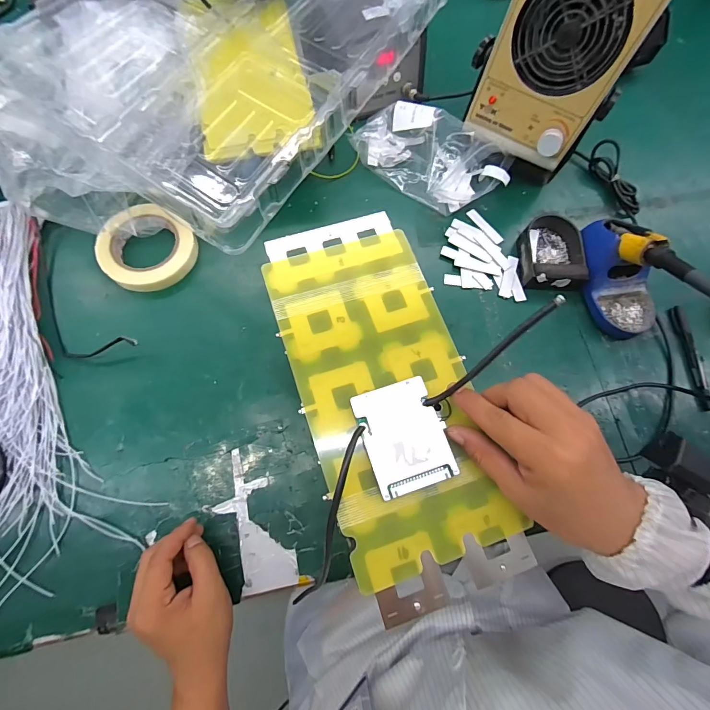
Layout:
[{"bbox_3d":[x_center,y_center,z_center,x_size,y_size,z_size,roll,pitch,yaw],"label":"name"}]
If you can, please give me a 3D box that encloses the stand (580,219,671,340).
[{"bbox_3d":[0.346,-0.106,0.476,0.082,0.086,0.153,-14,75,-6],"label":"stand"}]

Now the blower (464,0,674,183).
[{"bbox_3d":[0.244,-0.350,0.466,0.160,0.258,0.123,26,74,5],"label":"blower"}]

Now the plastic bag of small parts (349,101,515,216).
[{"bbox_3d":[0.108,-0.285,0.535,0.226,0.067,0.116,21,70,4],"label":"plastic bag of small parts"}]

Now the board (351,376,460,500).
[{"bbox_3d":[0.038,0.062,0.287,0.060,0.005,0.079,-18,71,-7],"label":"board"}]

